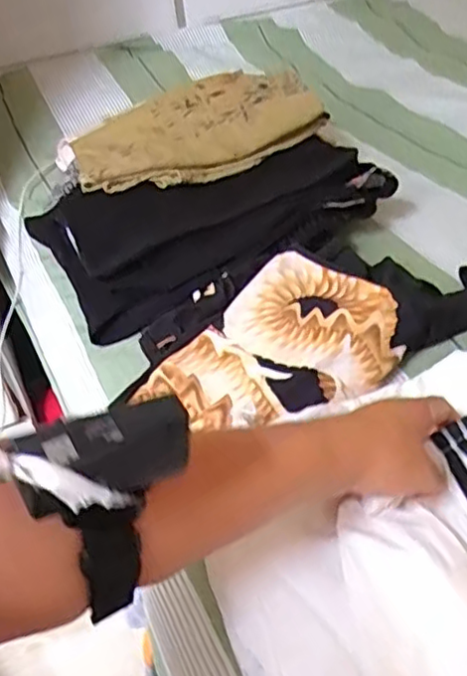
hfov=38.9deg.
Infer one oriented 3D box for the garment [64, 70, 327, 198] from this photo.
[{"bbox_3d":[-0.043,-0.232,0.738,0.267,0.061,0.136,-13,40,-8],"label":"garment"}]

